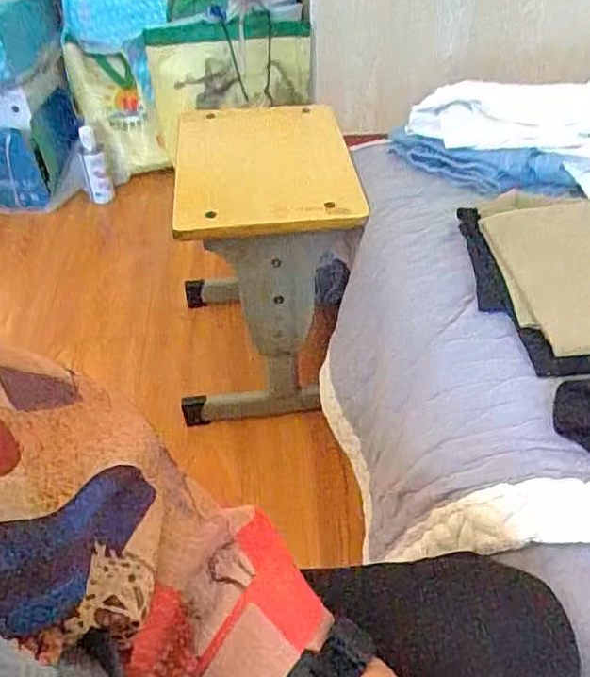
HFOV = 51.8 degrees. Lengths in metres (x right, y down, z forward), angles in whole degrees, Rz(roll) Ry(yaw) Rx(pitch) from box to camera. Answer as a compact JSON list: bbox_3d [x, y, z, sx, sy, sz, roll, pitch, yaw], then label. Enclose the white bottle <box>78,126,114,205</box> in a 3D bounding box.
[{"bbox_3d":[-0.480,-0.406,1.461,0.061,0.173,0.062,-17,46,-16],"label":"white bottle"}]

